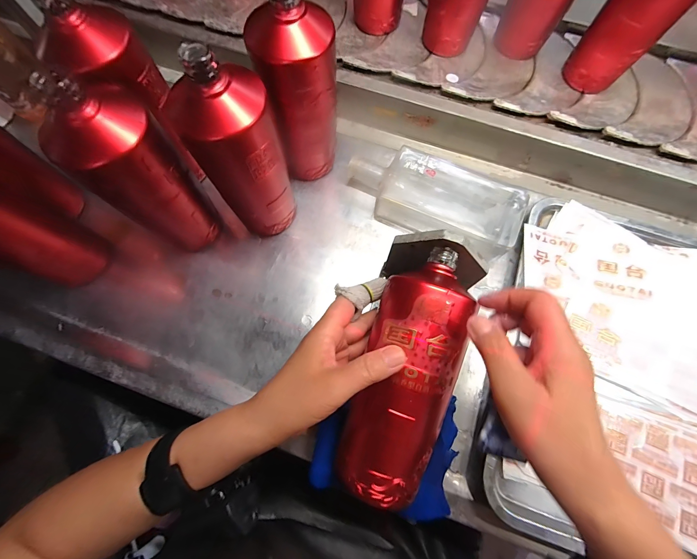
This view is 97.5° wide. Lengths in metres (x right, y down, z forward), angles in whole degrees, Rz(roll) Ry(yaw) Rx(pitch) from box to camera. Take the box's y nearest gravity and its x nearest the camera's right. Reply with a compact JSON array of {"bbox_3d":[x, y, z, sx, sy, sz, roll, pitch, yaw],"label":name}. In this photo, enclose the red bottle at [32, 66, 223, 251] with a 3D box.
[{"bbox_3d":[-0.204,-0.096,0.317,0.078,0.202,0.073,26,77,7],"label":"red bottle"}]

